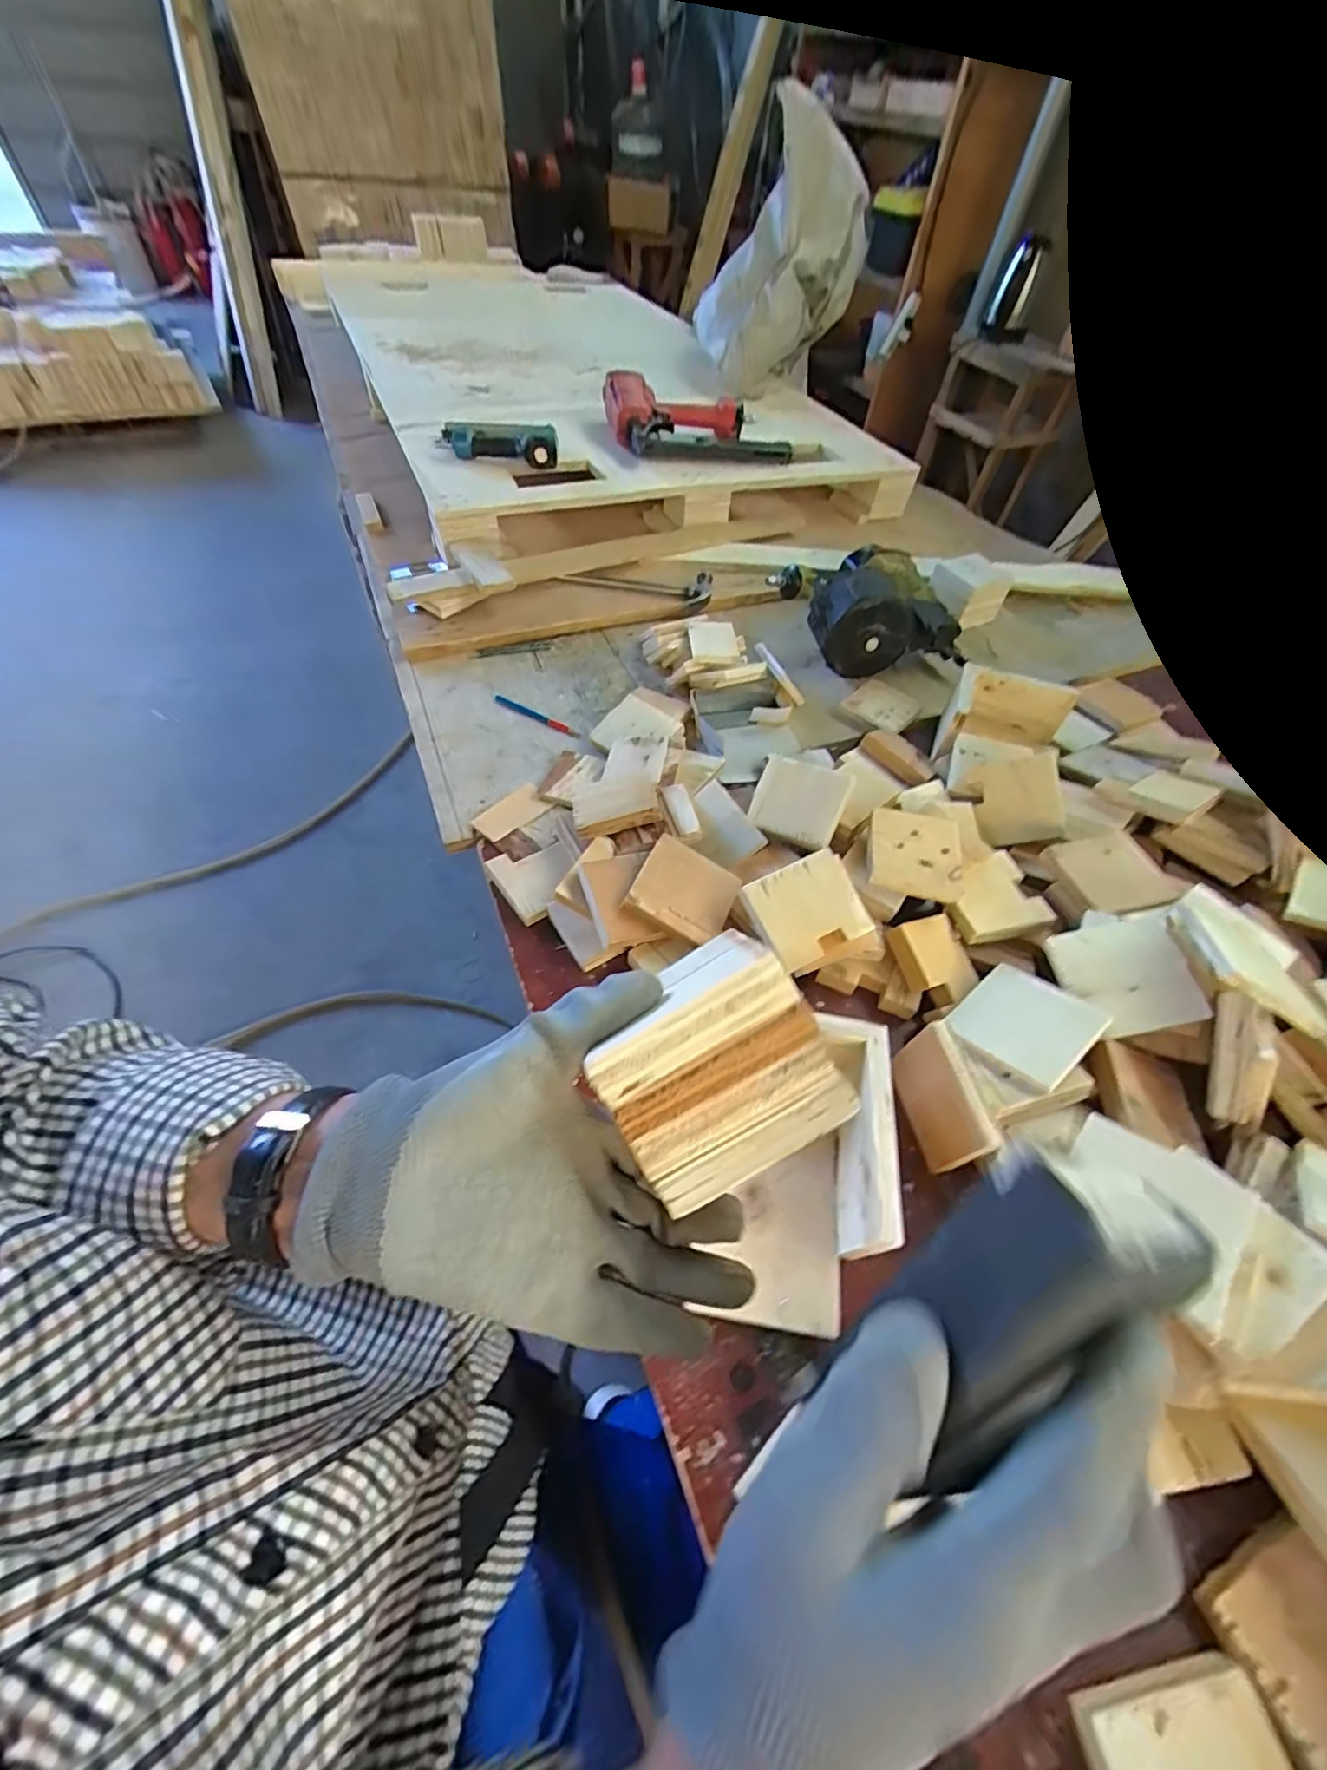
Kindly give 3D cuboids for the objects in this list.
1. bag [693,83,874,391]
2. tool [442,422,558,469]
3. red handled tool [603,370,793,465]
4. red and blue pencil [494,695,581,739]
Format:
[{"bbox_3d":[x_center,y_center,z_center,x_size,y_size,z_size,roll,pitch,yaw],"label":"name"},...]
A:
[{"bbox_3d":[0.261,-1.376,1.275,0.331,0.393,0.330,7,54,0],"label":"bag"},{"bbox_3d":[-0.273,-0.735,0.973,0.196,0.047,0.062,3,54,-3],"label":"tool"},{"bbox_3d":[0.061,-0.854,1.073,0.319,0.081,0.176,-4,55,-8],"label":"red handled tool"},{"bbox_3d":[-0.165,-0.219,0.766,0.136,0.007,0.013,27,56,13],"label":"red and blue pencil"}]

